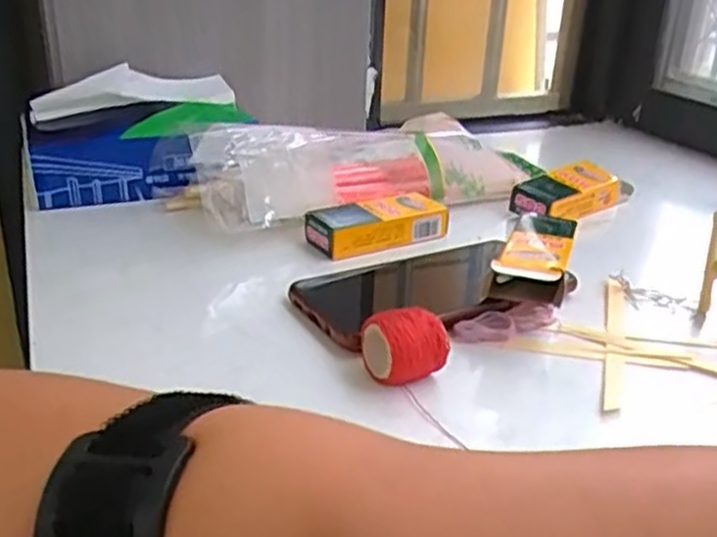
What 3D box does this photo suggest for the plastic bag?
[{"bbox_3d":[0.011,-0.084,0.571,0.263,0.071,0.090,-13,29,-29],"label":"plastic bag"}]

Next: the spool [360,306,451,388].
[{"bbox_3d":[0.024,0.036,0.353,0.036,0.033,0.030,-9,28,-23],"label":"spool"}]

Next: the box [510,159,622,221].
[{"bbox_3d":[0.169,-0.061,0.588,0.114,0.027,0.043,-21,34,-40],"label":"box"}]

